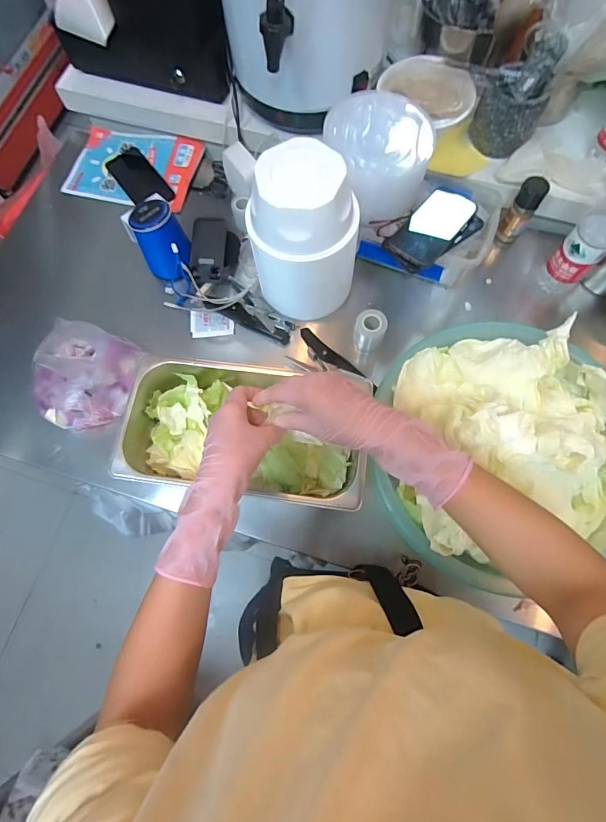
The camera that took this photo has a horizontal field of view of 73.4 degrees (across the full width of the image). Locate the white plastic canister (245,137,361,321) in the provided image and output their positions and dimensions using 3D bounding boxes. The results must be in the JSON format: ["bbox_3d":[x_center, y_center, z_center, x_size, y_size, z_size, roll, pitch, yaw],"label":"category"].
[{"bbox_3d":[0.000,-0.260,0.623,0.135,0.211,0.134,0,72,1],"label":"white plastic canister"}]

